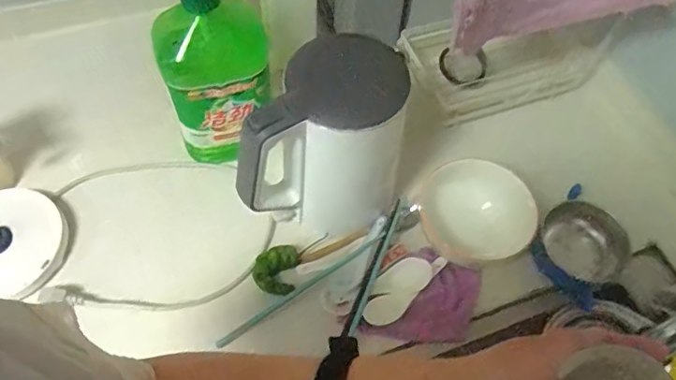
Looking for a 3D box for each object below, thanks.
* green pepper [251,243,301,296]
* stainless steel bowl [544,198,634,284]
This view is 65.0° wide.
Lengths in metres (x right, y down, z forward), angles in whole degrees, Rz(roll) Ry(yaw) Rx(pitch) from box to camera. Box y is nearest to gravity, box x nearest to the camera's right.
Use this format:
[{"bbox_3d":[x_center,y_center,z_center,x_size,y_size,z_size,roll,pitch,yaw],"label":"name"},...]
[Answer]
[{"bbox_3d":[-0.074,0.097,0.647,0.050,0.029,0.058,10,59,3],"label":"green pepper"},{"bbox_3d":[0.301,0.071,0.663,0.087,0.062,0.103,-26,63,-17],"label":"stainless steel bowl"}]

